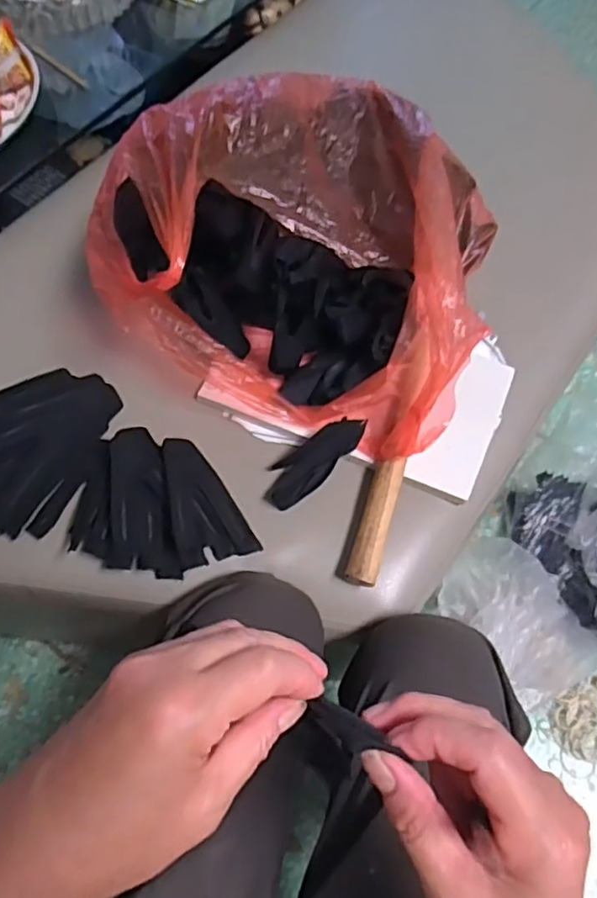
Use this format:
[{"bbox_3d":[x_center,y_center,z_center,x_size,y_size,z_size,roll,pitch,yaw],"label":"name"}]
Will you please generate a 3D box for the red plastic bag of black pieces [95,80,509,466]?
[{"bbox_3d":[0.012,-0.195,0.609,0.335,0.212,0.306,17,65,9],"label":"red plastic bag of black pieces"}]

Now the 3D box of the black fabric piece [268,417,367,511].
[{"bbox_3d":[0.014,0.009,0.596,0.108,0.016,0.040,-44,73,0],"label":"black fabric piece"}]

